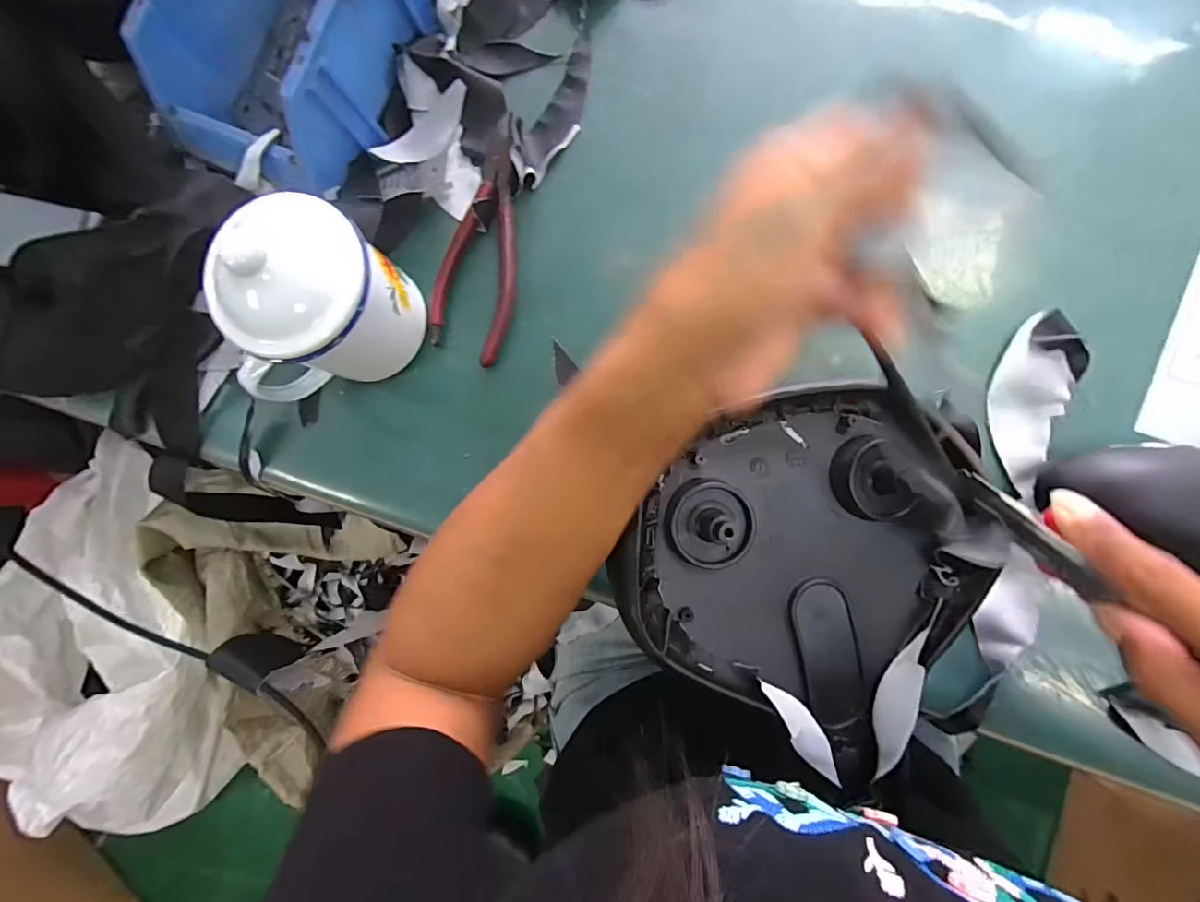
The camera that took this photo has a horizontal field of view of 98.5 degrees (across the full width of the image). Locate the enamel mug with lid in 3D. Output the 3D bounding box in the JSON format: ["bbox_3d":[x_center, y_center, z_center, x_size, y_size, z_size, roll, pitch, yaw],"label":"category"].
[{"bbox_3d":[-0.157,-0.080,0.290,0.077,0.102,0.103,9,86,7],"label":"enamel mug with lid"}]

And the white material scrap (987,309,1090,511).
[{"bbox_3d":[0.242,-0.027,0.290,0.040,0.012,0.103,20,88,7],"label":"white material scrap"}]

